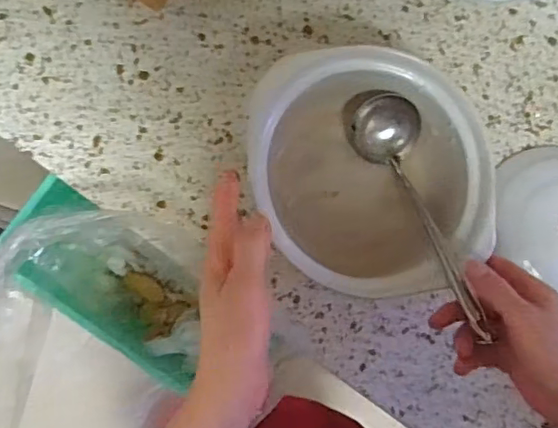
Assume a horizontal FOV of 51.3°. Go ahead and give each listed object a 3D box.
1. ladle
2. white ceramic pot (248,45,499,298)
[{"bbox_3d":[0.120,-0.007,0.510,0.063,0.048,0.224,-10,61,-9],"label":"ladle"},{"bbox_3d":[0.074,-0.029,0.526,0.197,0.099,0.198,1,85,-8],"label":"white ceramic pot"}]

